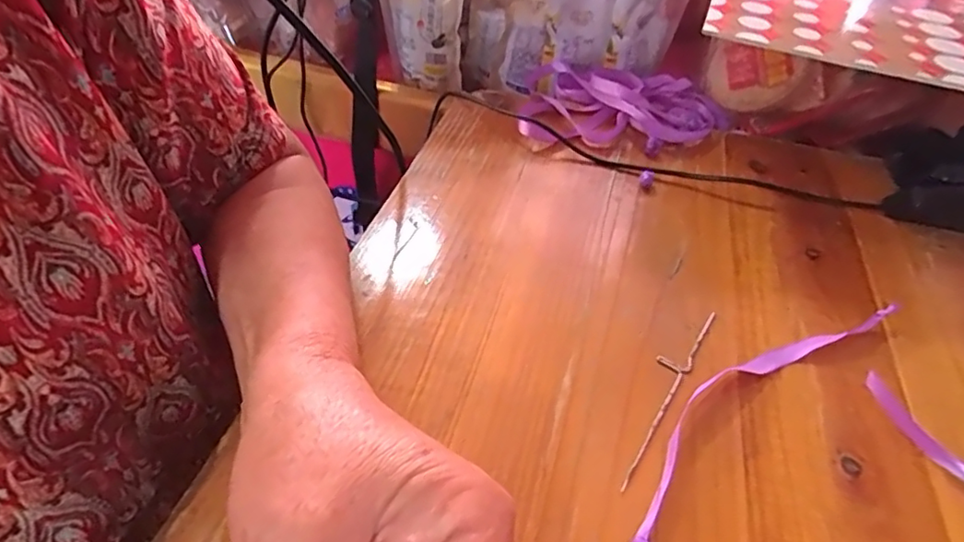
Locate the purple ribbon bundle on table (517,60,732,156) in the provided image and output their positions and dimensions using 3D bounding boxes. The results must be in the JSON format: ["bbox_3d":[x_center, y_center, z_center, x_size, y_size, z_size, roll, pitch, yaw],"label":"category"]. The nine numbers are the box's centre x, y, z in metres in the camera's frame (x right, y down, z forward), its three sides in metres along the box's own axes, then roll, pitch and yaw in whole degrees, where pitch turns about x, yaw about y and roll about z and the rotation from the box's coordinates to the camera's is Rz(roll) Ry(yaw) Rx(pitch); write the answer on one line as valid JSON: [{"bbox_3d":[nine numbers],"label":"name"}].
[{"bbox_3d":[0.117,-0.136,0.468,0.162,0.023,0.131,9,43,5],"label":"purple ribbon bundle on table"}]

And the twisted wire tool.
[{"bbox_3d":[0.089,0.054,0.280,0.016,0.004,0.124,26,47,22],"label":"twisted wire tool"}]

